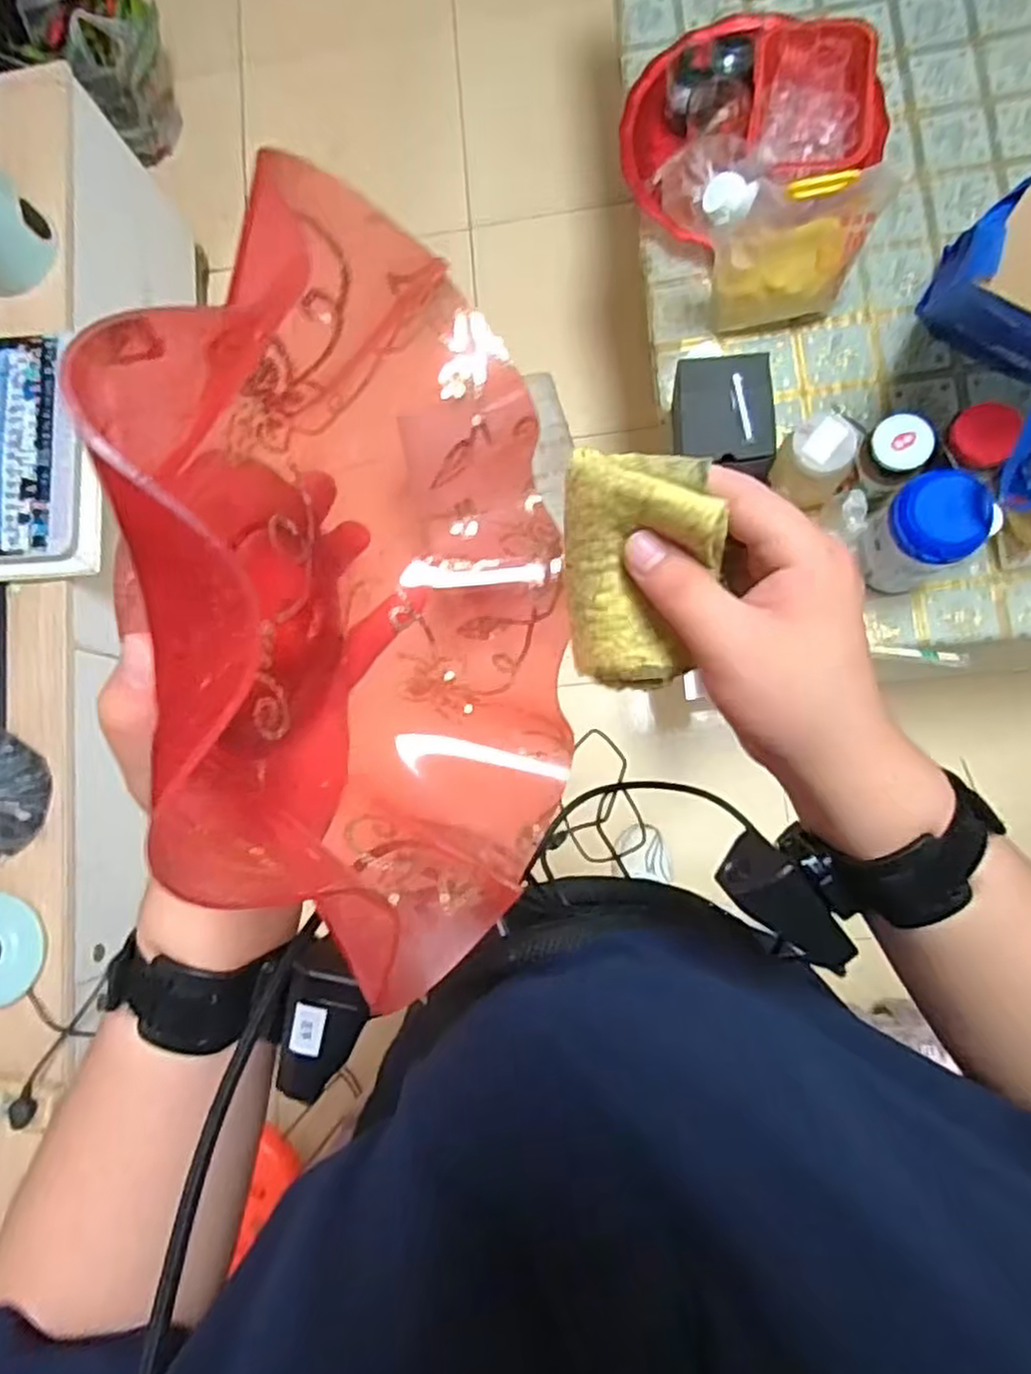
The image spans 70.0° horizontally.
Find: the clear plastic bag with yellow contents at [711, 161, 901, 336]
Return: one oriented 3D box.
[{"bbox_3d":[0.367,-0.559,0.973,0.192,0.241,0.066,-11,82,6],"label":"clear plastic bag with yellow contents"}]

